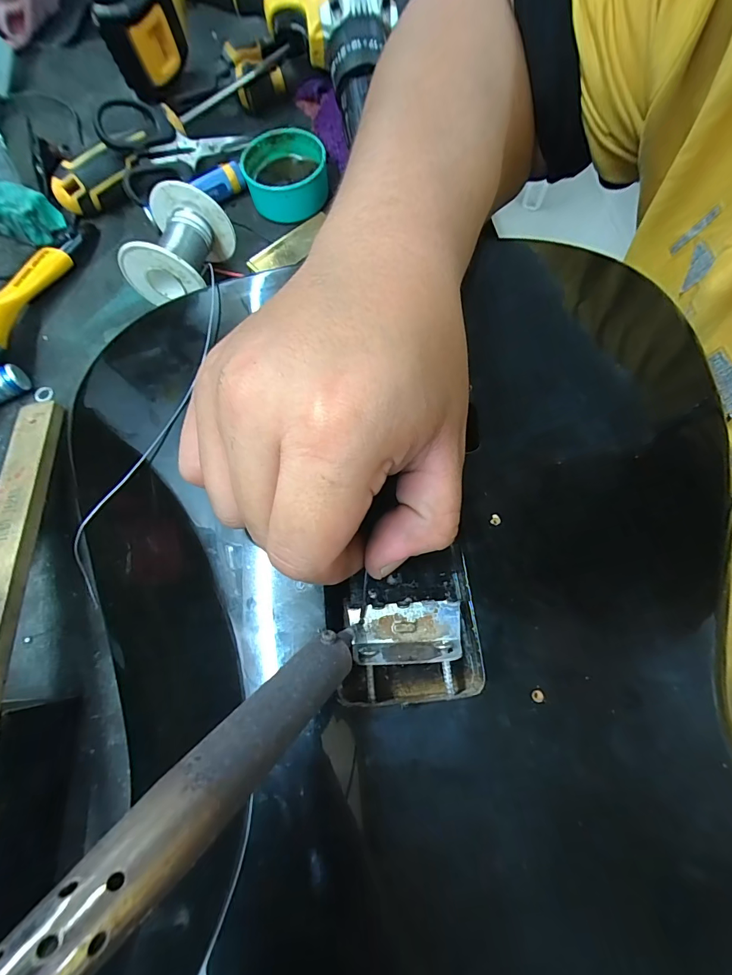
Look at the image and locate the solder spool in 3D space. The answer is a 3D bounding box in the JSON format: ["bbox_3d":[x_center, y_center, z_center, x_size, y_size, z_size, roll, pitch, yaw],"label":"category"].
[{"bbox_3d":[-0.120,-0.152,0.259,0.052,0.051,0.053,10,72,5],"label":"solder spool"}]

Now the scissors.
[{"bbox_3d":[-0.147,-0.265,0.299,0.104,0.055,0.011,-45,34,-18],"label":"scissors"}]

